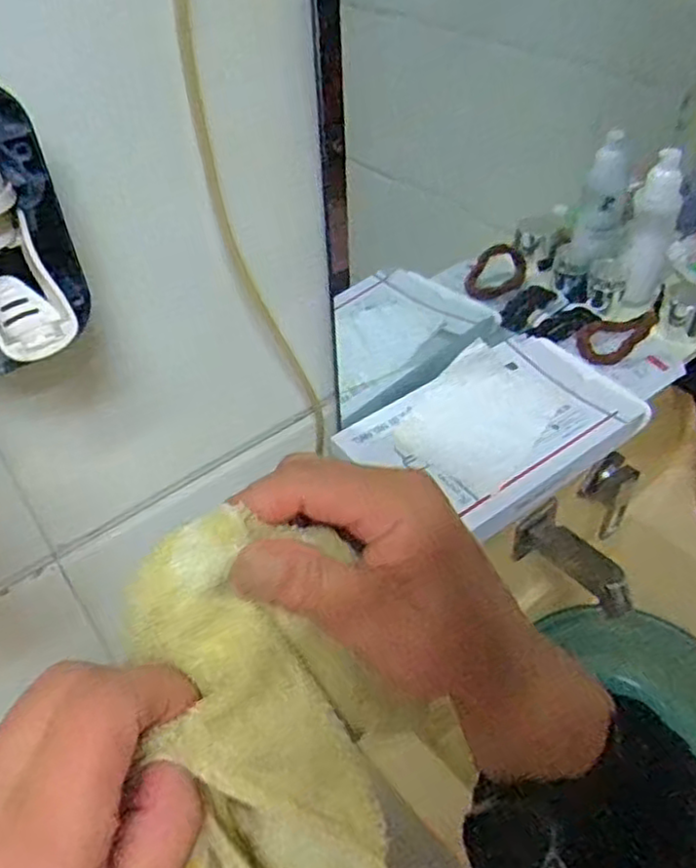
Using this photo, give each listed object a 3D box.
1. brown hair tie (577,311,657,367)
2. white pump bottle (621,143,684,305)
[{"bbox_3d":[0.226,-0.088,0.600,0.047,0.016,0.081,31,53,30],"label":"brown hair tie"},{"bbox_3d":[0.267,-0.178,0.618,0.040,0.130,0.035,18,48,20],"label":"white pump bottle"}]

